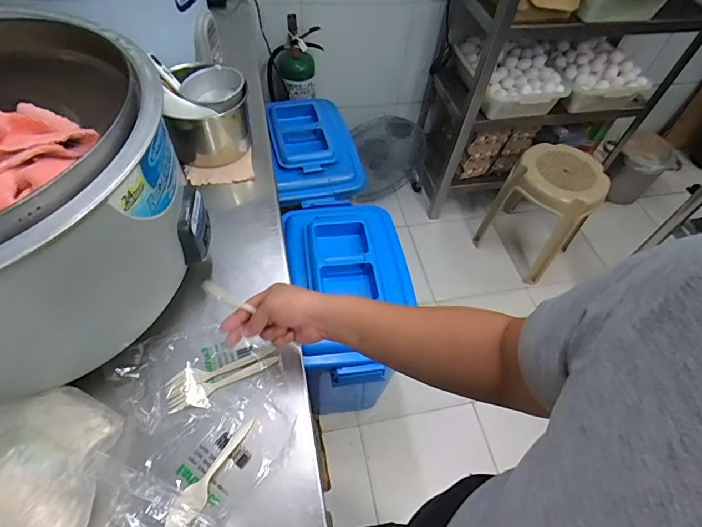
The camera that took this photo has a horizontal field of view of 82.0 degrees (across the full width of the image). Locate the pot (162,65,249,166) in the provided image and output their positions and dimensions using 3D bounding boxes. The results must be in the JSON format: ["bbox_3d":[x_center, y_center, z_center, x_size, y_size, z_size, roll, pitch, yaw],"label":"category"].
[{"bbox_3d":[-0.262,-0.272,0.753,0.137,0.126,0.129,2,54,-3],"label":"pot"}]

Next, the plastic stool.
[{"bbox_3d":[0.757,-0.212,1.623,0.320,0.481,0.321,40,61,22],"label":"plastic stool"}]

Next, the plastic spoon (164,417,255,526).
[{"bbox_3d":[-0.157,0.243,0.470,0.028,0.018,0.135,30,58,16],"label":"plastic spoon"}]

